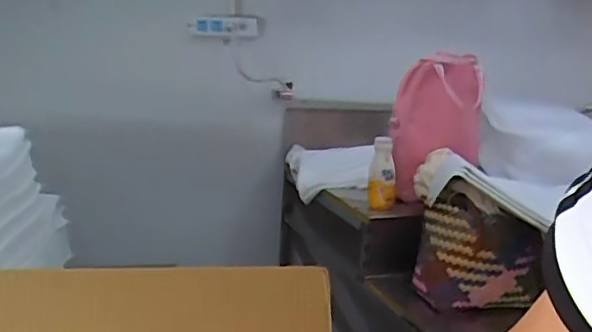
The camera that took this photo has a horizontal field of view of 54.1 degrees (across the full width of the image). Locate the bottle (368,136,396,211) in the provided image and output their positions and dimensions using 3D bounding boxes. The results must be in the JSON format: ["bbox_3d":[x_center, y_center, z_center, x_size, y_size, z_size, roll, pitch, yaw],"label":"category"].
[{"bbox_3d":[0.193,0.019,1.278,0.058,0.148,0.059,6,10,11],"label":"bottle"}]

